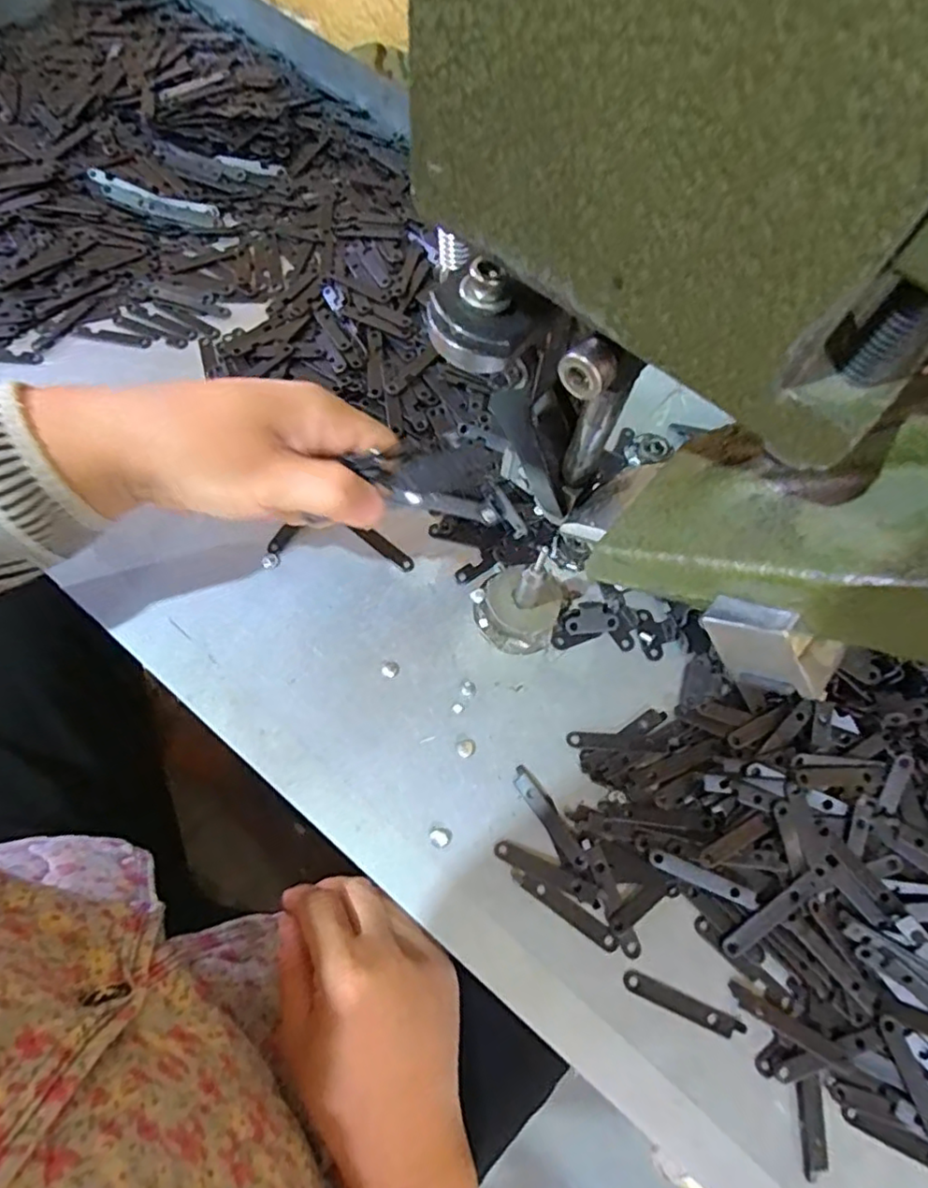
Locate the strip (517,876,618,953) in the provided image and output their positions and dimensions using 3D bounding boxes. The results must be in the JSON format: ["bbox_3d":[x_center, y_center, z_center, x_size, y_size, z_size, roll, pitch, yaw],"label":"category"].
[{"bbox_3d":[0.048,0.146,0.293,0.051,0.004,0.008,34,73,10],"label":"strip"}]

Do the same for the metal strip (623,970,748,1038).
[{"bbox_3d":[0.098,0.182,0.283,0.054,0.004,0.008,23,71,7],"label":"metal strip"}]

